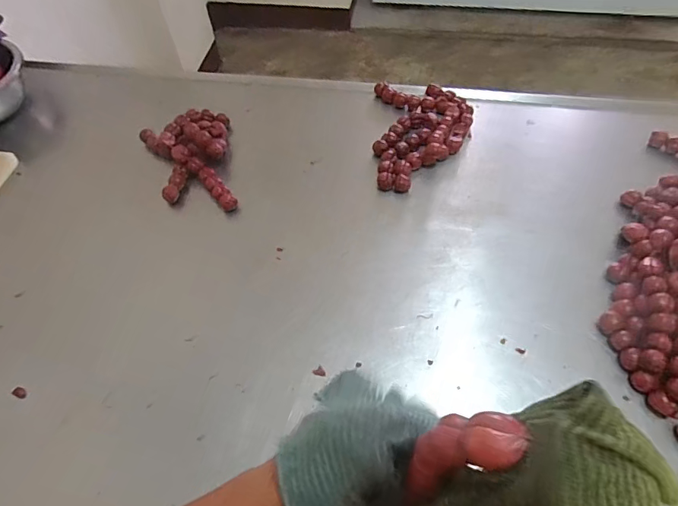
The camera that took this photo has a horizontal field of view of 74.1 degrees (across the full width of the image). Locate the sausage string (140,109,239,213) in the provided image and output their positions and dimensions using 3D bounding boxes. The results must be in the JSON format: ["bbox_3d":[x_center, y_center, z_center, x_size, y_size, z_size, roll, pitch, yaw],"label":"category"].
[{"bbox_3d":[-0.303,-0.200,0.967,0.194,0.075,0.280,-24,58,-12],"label":"sausage string"}]

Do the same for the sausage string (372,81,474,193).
[{"bbox_3d":[0.189,-0.268,1.000,0.222,0.048,0.318,1,57,4],"label":"sausage string"}]

